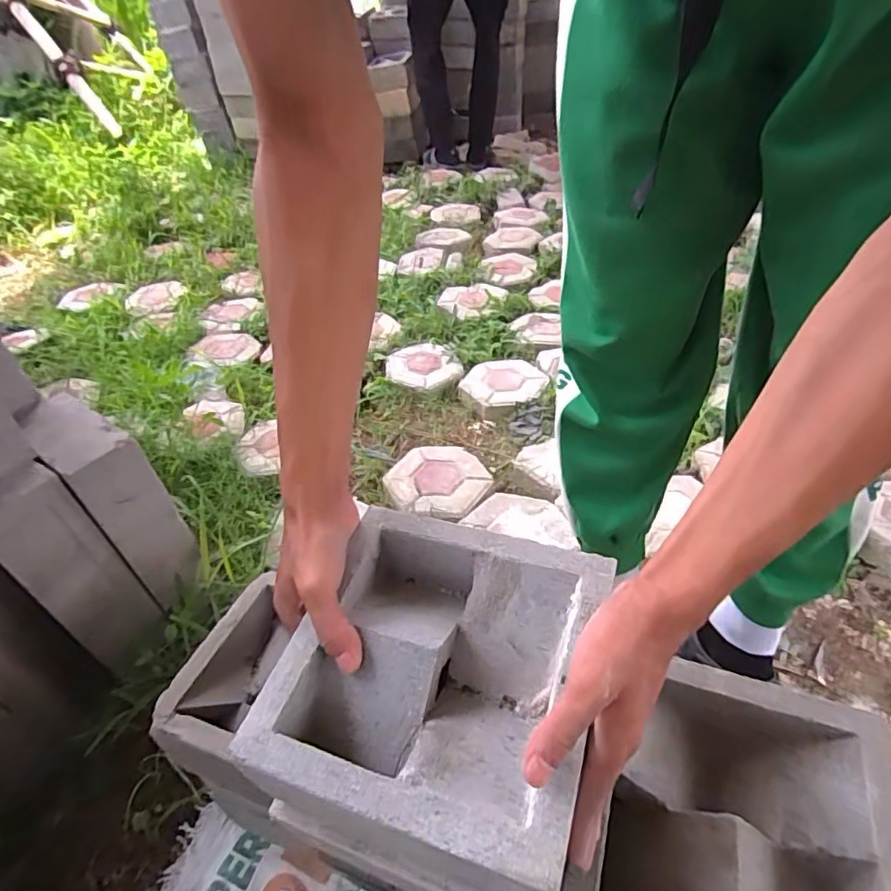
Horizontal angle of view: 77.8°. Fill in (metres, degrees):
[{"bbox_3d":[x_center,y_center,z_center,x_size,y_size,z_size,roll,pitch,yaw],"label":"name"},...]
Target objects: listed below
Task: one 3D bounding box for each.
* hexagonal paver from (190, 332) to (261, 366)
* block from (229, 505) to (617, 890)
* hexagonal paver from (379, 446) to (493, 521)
[{"bbox_3d":[-0.609,-0.279,1.543,0.161,0.043,0.184,-37,53,-28],"label":"hexagonal paver"},{"bbox_3d":[-0.003,0.156,0.376,0.192,0.067,0.203,13,48,18],"label":"block"},{"bbox_3d":[-0.013,0.068,1.108,0.204,0.039,0.217,19,50,23],"label":"hexagonal paver"}]

